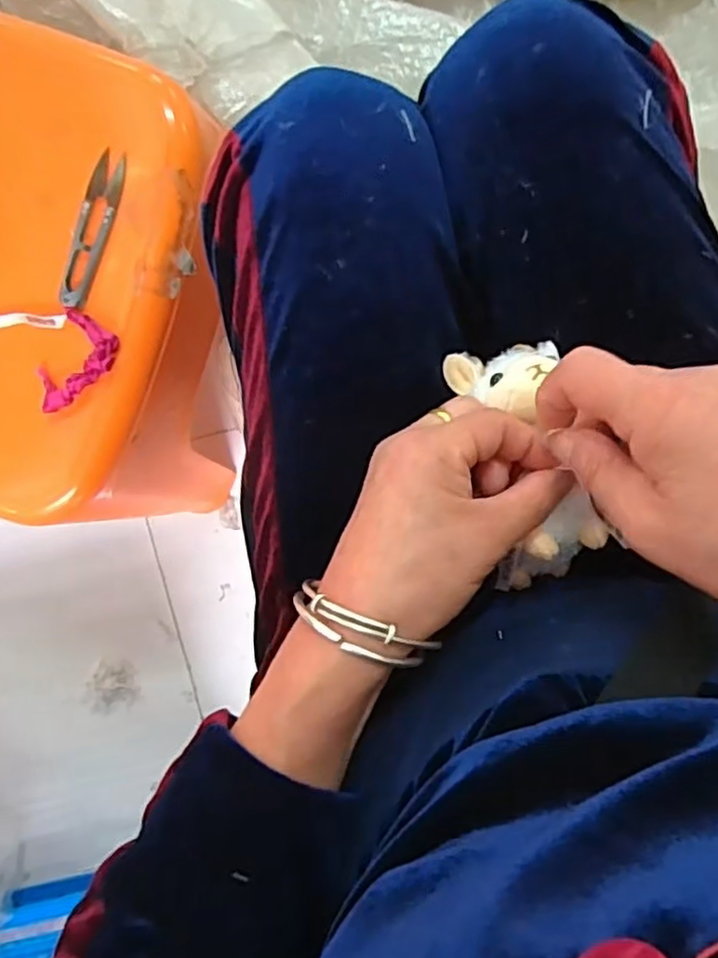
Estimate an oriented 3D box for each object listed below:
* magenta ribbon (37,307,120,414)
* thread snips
[{"bbox_3d":[-0.192,-0.075,0.448,0.046,0.018,0.067,31,96,-1],"label":"magenta ribbon"},{"bbox_3d":[-0.180,-0.166,0.450,0.024,0.005,0.103,21,96,0],"label":"thread snips"}]

